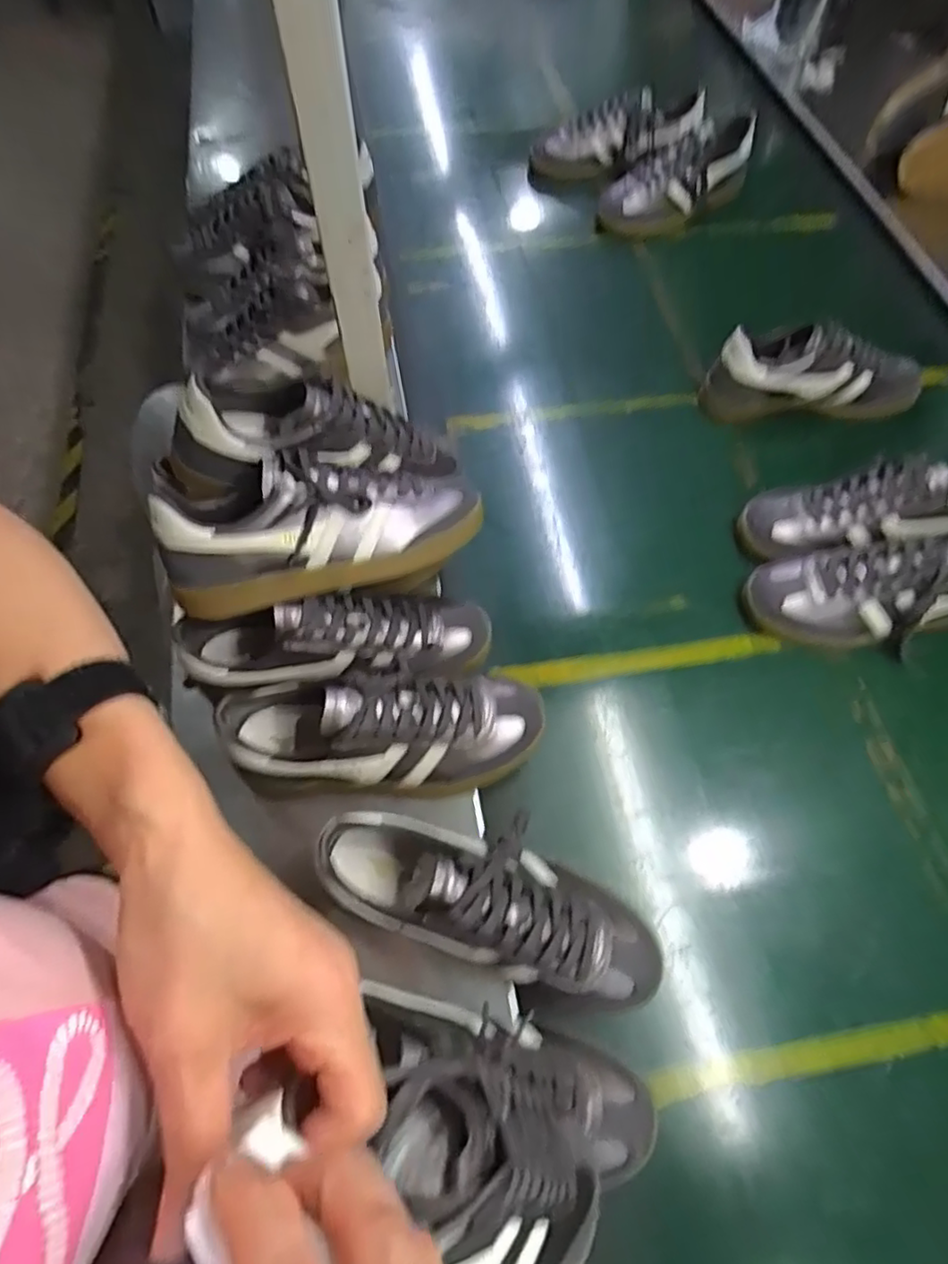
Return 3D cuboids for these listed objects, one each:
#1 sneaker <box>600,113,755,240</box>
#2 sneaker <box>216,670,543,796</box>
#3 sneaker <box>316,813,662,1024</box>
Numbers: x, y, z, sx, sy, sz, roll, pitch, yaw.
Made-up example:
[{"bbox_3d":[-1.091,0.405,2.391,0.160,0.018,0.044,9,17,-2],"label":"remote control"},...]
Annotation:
[{"bbox_3d":[0.305,-0.700,0.983,0.235,0.092,0.106,-38,71,-17],"label":"sneaker"},{"bbox_3d":[-0.068,0.077,0.528,0.257,0.083,0.091,-3,65,-2],"label":"sneaker"},{"bbox_3d":[0.015,0.200,0.467,0.264,0.086,0.083,18,66,8],"label":"sneaker"}]

